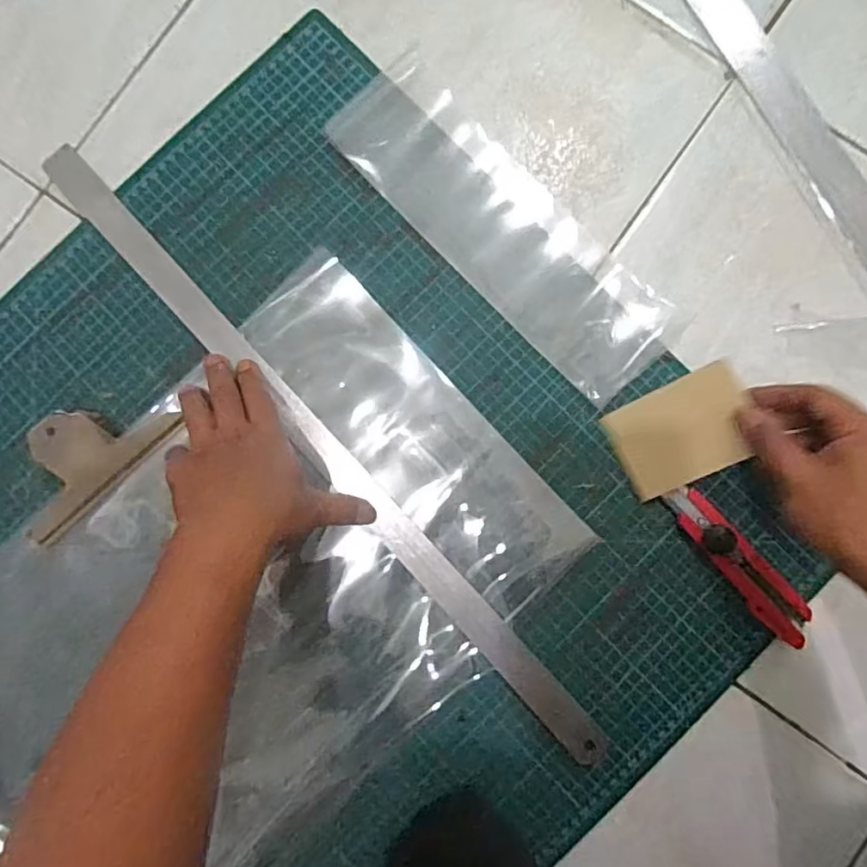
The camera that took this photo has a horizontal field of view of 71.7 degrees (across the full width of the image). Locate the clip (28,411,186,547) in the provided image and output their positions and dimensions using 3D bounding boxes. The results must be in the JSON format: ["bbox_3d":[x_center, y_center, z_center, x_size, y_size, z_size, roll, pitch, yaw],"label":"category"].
[{"bbox_3d":[-0.261,0.017,0.444,0.142,0.041,0.061,-41,87,-1],"label":"clip"}]

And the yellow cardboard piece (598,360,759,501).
[{"bbox_3d":[0.179,-0.001,0.432,0.094,0.009,0.070,-28,85,24],"label":"yellow cardboard piece"}]

